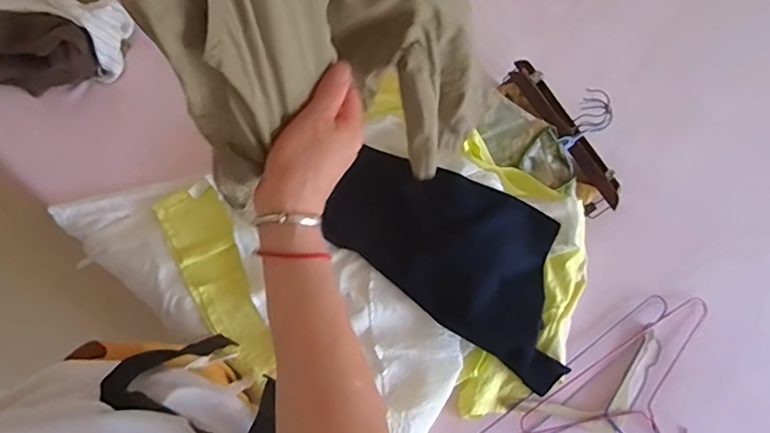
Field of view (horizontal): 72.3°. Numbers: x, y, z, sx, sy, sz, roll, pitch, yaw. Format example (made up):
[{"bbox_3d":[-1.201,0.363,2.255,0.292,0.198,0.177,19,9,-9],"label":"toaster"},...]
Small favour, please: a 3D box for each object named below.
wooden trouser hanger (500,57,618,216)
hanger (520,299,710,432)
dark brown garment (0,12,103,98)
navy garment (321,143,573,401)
[{"bbox_3d":[0.350,-0.167,0.987,0.129,0.080,0.329,-31,80,-8],"label":"wooden trouser hanger"},{"bbox_3d":[0.443,0.325,0.915,0.410,0.026,0.199,-30,82,-9],"label":"hanger"},{"bbox_3d":[-0.702,-0.309,1.001,0.346,0.101,0.185,-6,77,12],"label":"dark brown garment"},{"bbox_3d":[0.126,0.063,0.883,0.456,0.045,0.243,29,77,5],"label":"navy garment"}]

